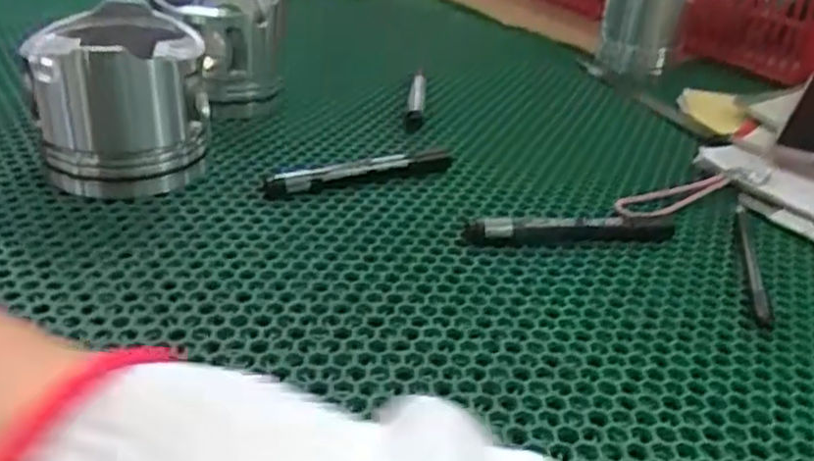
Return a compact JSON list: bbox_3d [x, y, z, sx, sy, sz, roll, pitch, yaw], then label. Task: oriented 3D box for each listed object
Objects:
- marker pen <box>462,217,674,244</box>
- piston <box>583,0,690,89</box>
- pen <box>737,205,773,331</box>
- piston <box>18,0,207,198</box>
[{"bbox_3d":[0.107,0.001,0.470,0.143,0.016,0.015,0,31,-12],"label":"marker pen"},{"bbox_3d":[0.254,-0.226,0.789,0.084,0.096,0.084,13,33,13],"label":"piston"},{"bbox_3d":[0.223,0.019,0.467,0.010,0.006,0.145,14,31,11],"label":"pen"},{"bbox_3d":[-0.190,-0.088,0.485,0.102,0.098,0.107,-4,32,-18],"label":"piston"}]

